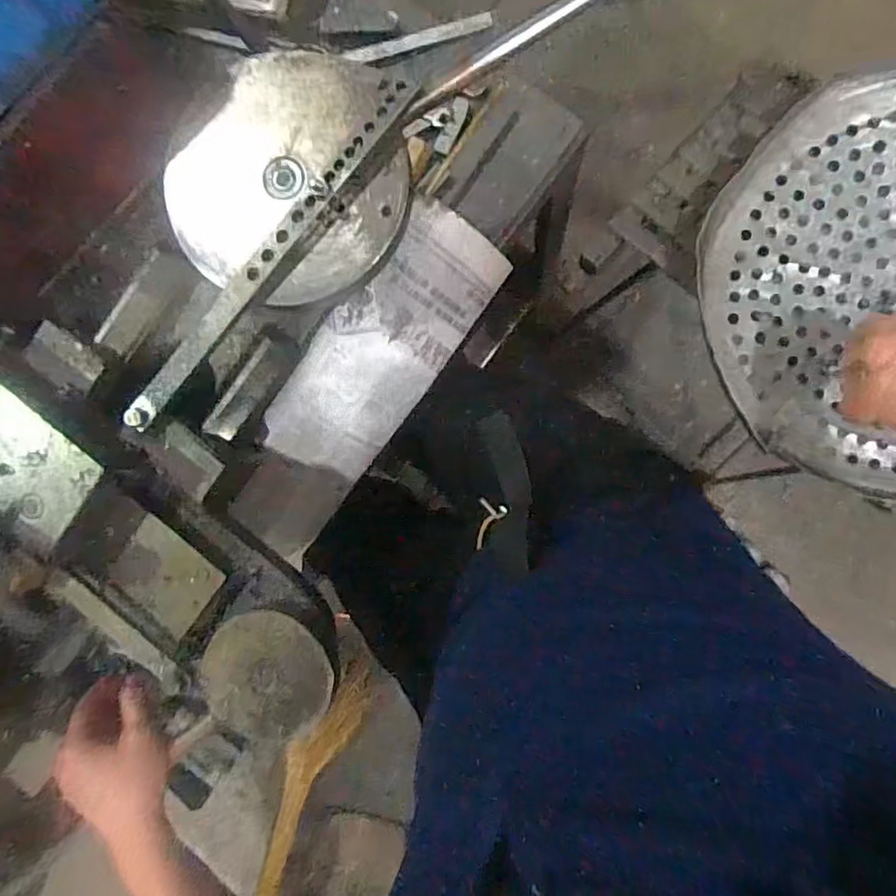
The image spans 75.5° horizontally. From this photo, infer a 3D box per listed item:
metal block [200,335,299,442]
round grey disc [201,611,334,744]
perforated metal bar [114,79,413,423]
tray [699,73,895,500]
[{"bbox_3d":[-0.162,-0.049,0.478,0.024,0.026,0.092,37,95,5],"label":"metal block"},{"bbox_3d":[-0.136,0.171,0.431,0.099,0.010,0.095,0,91,7],"label":"round grey disc"},{"bbox_3d":[-0.137,-0.144,0.439,0.023,0.013,0.325,43,96,4],"label":"perforated metal bar"},{"bbox_3d":[0.426,-0.150,0.527,0.366,0.038,0.364,0,91,7],"label":"tray"}]

